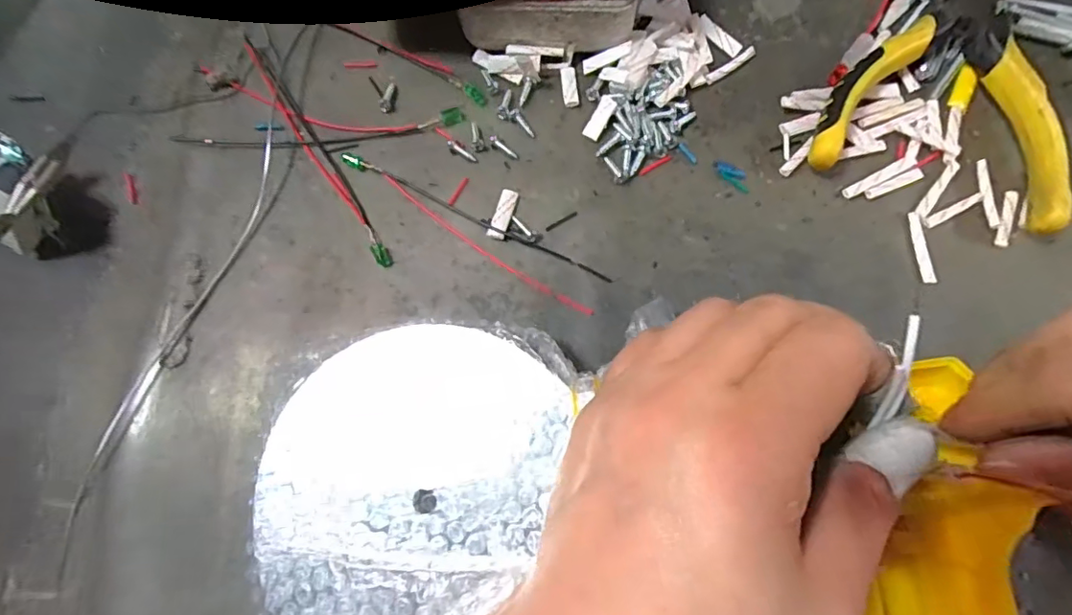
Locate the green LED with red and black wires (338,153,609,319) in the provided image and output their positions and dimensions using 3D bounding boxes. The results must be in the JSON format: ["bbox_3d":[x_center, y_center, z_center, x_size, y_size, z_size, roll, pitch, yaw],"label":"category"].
[{"bbox_3d":[-0.029,-0.033,0.224,0.124,0.004,0.017,27,78,7],"label":"green LED with red and black wires"}]

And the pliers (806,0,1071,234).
[{"bbox_3d":[0.183,-0.116,0.235,0.094,0.018,0.158,19,77,6],"label":"pliers"}]

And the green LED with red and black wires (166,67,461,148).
[{"bbox_3d":[-0.095,-0.080,0.237,0.121,0.005,0.035,9,76,3],"label":"green LED with red and black wires"}]

